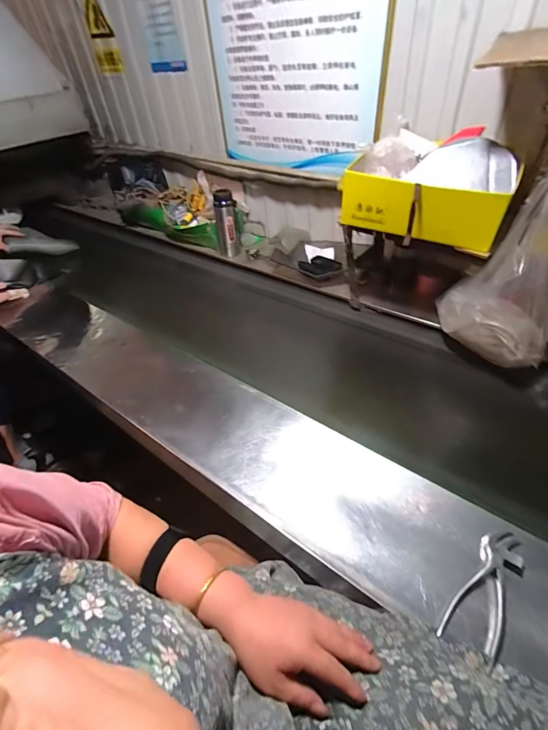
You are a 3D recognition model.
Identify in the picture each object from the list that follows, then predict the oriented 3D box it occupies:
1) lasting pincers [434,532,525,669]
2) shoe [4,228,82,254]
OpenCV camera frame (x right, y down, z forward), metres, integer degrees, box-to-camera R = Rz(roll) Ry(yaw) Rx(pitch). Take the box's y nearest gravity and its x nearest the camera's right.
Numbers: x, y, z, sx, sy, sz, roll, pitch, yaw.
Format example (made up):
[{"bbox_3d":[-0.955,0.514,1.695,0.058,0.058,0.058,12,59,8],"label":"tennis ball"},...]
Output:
[{"bbox_3d":[0.306,0.318,0.488,0.068,0.025,0.184,32,56,30],"label":"lasting pincers"},{"bbox_3d":[-0.926,-0.481,1.356,0.087,0.083,0.240,34,31,31],"label":"shoe"}]

